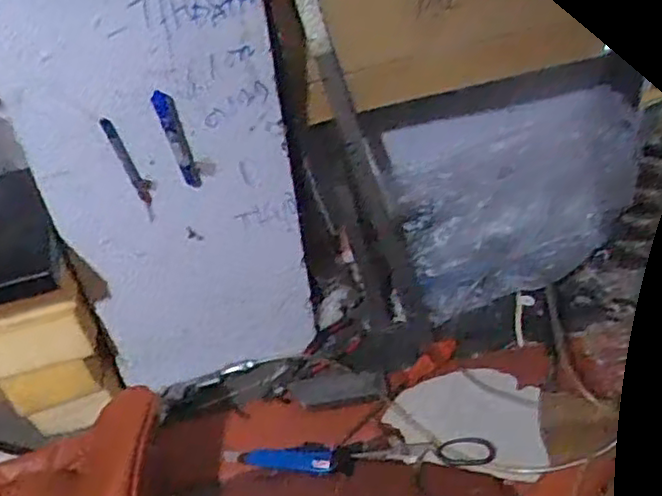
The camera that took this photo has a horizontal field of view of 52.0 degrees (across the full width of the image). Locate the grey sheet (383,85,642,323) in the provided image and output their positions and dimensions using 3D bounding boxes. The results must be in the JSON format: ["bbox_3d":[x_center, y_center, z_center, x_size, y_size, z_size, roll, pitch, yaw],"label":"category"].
[{"bbox_3d":[0.318,-0.093,1.171,0.408,0.262,0.196,-13,38,-8],"label":"grey sheet"}]

